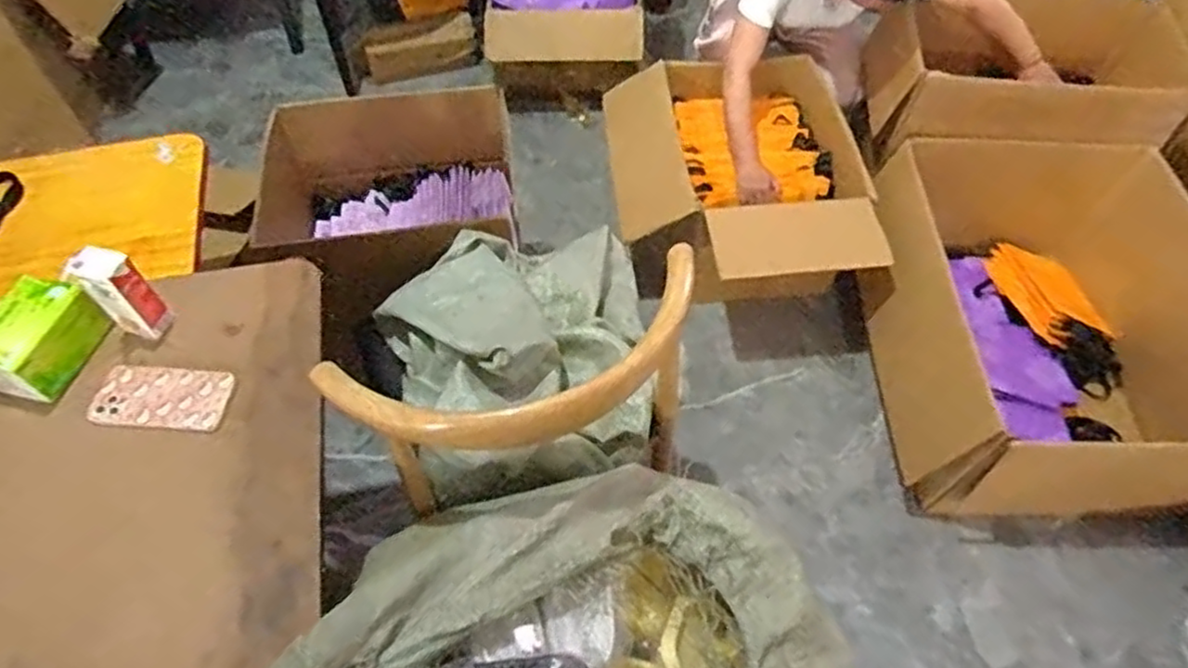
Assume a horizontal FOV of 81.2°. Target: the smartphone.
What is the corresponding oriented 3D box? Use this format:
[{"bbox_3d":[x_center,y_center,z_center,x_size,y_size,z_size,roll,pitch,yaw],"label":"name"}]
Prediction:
[{"bbox_3d":[-0.537,0.079,0.870,0.161,0.011,0.084,3,55,0],"label":"smartphone"}]

